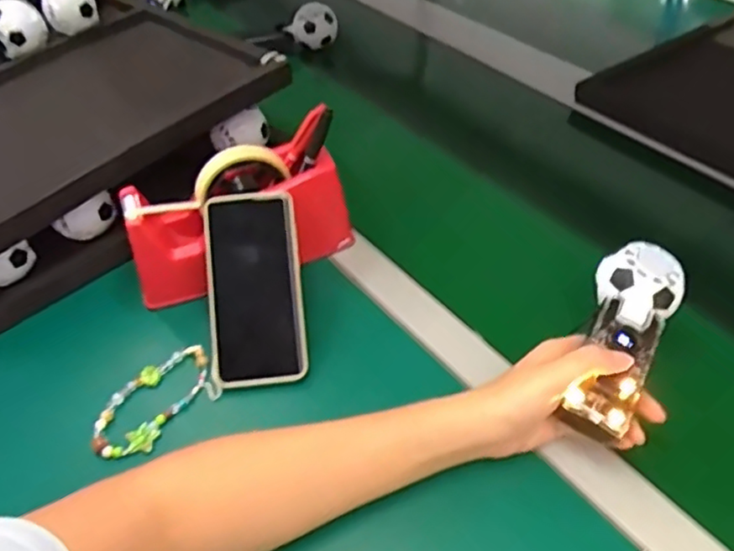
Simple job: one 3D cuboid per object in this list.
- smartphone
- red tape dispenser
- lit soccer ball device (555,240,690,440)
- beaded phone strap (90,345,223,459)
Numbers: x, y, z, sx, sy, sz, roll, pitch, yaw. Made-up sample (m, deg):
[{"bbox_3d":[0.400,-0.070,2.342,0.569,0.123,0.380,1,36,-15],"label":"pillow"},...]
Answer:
[{"bbox_3d":[-0.095,0.010,0.524,0.081,0.018,0.157,-9,77,8],"label":"smartphone"},{"bbox_3d":[-0.117,-0.054,0.562,0.199,0.113,0.074,-19,46,-15],"label":"red tape dispenser"},{"bbox_3d":[0.186,0.042,0.458,0.059,0.024,0.164,20,55,22],"label":"lit soccer ball device"},{"bbox_3d":[-0.168,0.100,0.499,0.107,0.012,0.062,-36,53,-29],"label":"beaded phone strap"}]

